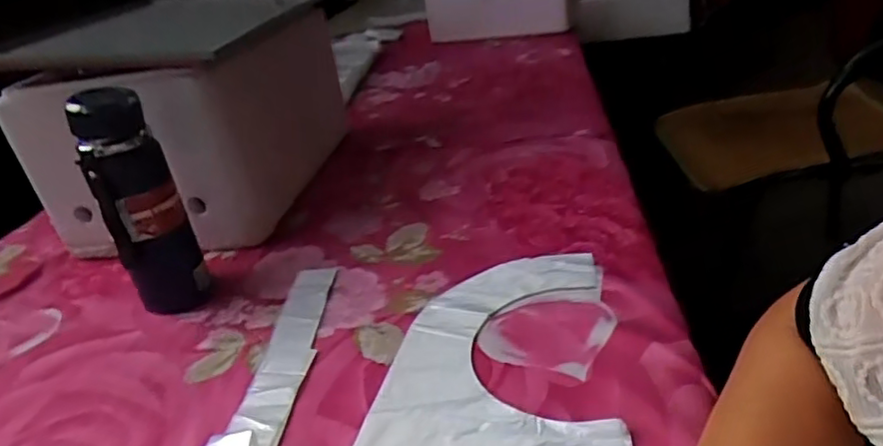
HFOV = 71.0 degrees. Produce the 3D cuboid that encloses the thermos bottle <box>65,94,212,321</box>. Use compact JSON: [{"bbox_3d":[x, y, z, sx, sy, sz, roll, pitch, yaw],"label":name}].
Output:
[{"bbox_3d":[-0.314,-0.015,0.653,0.077,0.250,0.062,-25,32,-30],"label":"thermos bottle"}]

